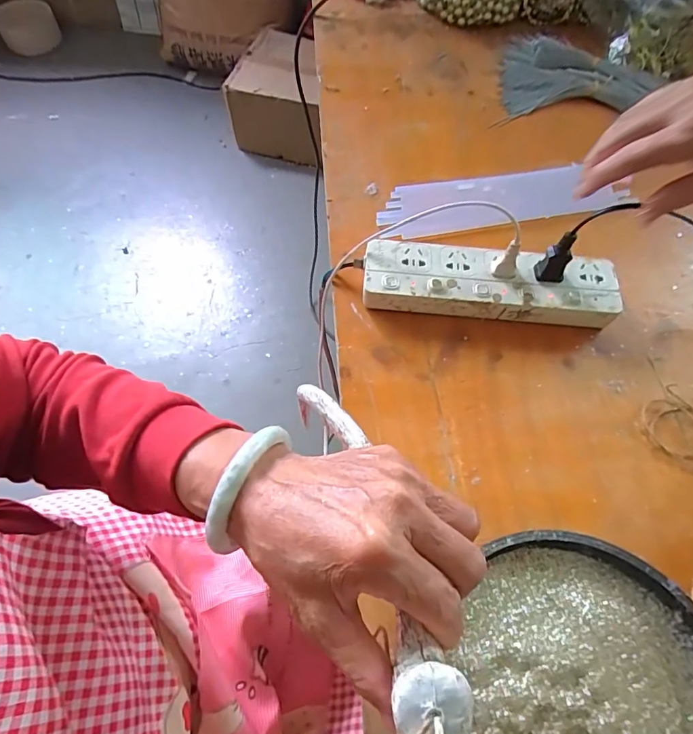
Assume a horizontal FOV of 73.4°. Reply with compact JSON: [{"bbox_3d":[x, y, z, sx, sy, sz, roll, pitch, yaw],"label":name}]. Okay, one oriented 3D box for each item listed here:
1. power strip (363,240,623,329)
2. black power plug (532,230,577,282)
[{"bbox_3d":[0.143,-0.083,0.472,0.247,0.038,0.066,4,61,-1],"label":"power strip"},{"bbox_3d":[0.201,-0.102,0.442,0.023,0.050,0.020,-6,61,-6],"label":"black power plug"}]

